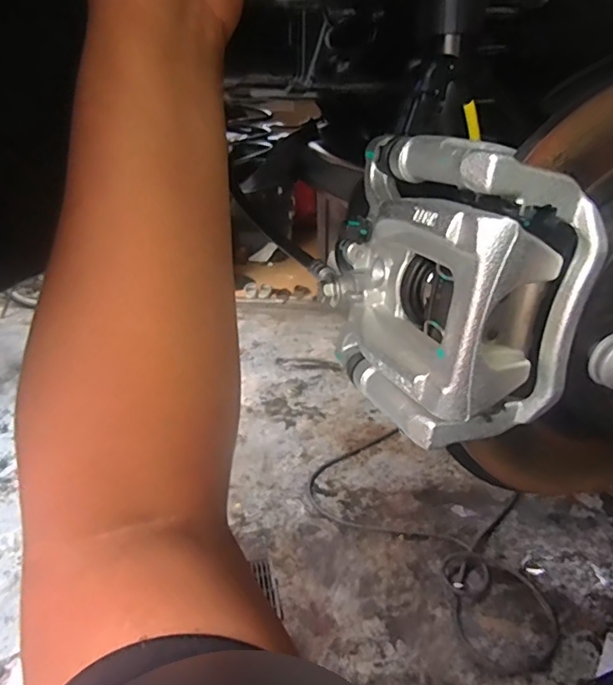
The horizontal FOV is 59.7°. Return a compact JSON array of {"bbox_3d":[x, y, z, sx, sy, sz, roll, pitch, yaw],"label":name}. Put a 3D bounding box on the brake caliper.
[{"bbox_3d":[0.076,-0.034,0.300,0.090,0.141,0.131,-10,26,-20],"label":"brake caliper"}]

